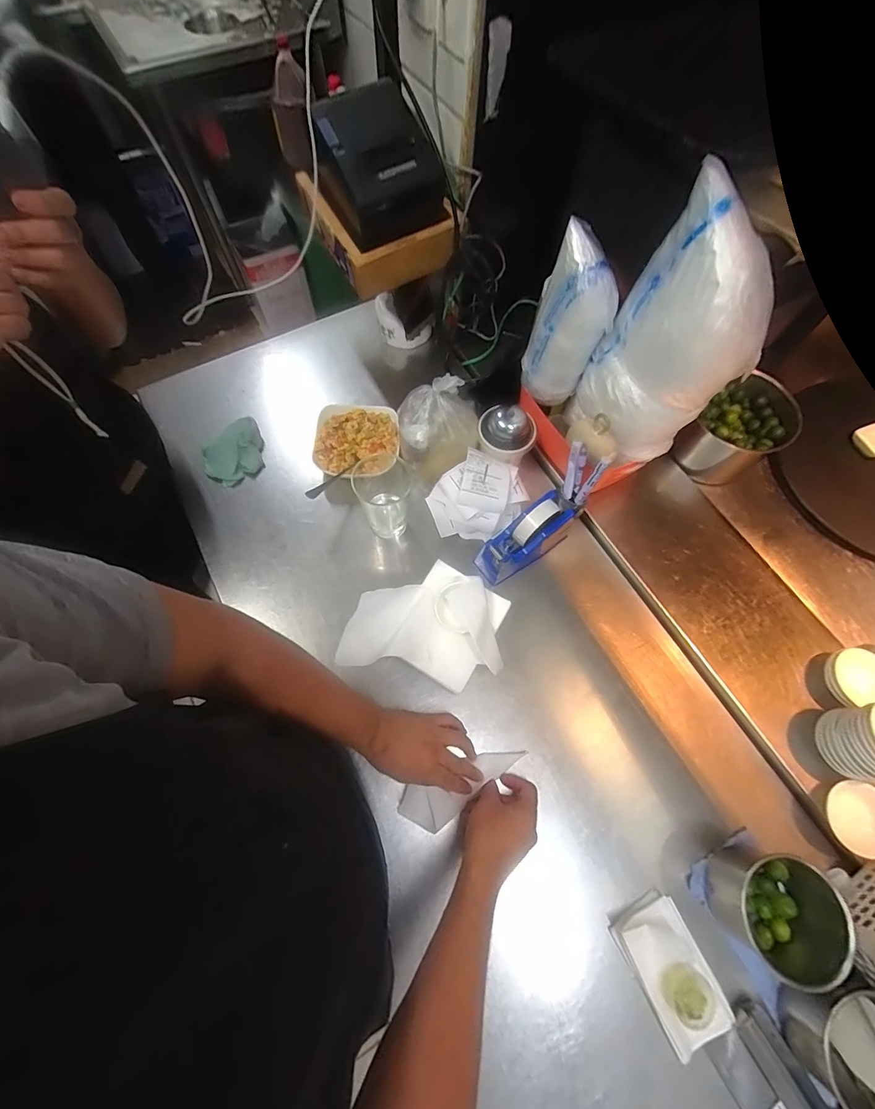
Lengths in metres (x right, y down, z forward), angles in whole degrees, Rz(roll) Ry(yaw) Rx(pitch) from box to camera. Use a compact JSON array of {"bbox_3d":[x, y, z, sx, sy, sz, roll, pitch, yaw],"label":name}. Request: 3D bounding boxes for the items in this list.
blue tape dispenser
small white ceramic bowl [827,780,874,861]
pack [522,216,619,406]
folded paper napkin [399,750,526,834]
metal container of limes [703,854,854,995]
[{"bbox_3d":[0.144,-0.028,0.692,0.163,0.117,0.059,-33,72,-14],"label":"blue tape dispenser"},{"bbox_3d":[0.552,0.344,0.569,0.071,0.032,0.085,-1,73,17],"label":"small white ceramic bowl"},{"bbox_3d":[0.184,-0.324,0.618,0.092,0.224,0.060,1,68,-1],"label":"pack"},{"bbox_3d":[0.039,0.316,0.586,0.181,0.019,0.057,-19,60,-11],"label":"folded paper napkin"},{"bbox_3d":[0.403,0.422,0.517,0.117,0.102,0.114,1,68,-1],"label":"metal container of limes"}]

